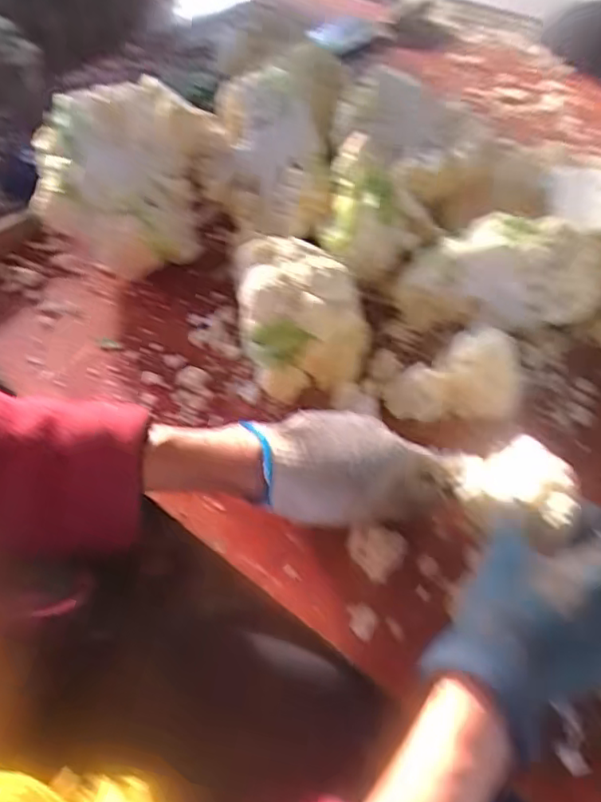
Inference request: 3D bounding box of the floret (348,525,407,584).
[{"bbox_3d":[0.052,0.099,0.408,0.030,0.024,0.034,-34,62,-25],"label":"floret"}]

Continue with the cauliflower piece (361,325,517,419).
[{"bbox_3d":[0.117,-0.022,0.484,0.120,0.048,0.058,-1,53,-3],"label":"cauliflower piece"}]

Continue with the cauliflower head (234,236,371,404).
[{"bbox_3d":[0.000,-0.083,0.510,0.102,0.070,0.140,-6,54,-7],"label":"cauliflower head"}]

